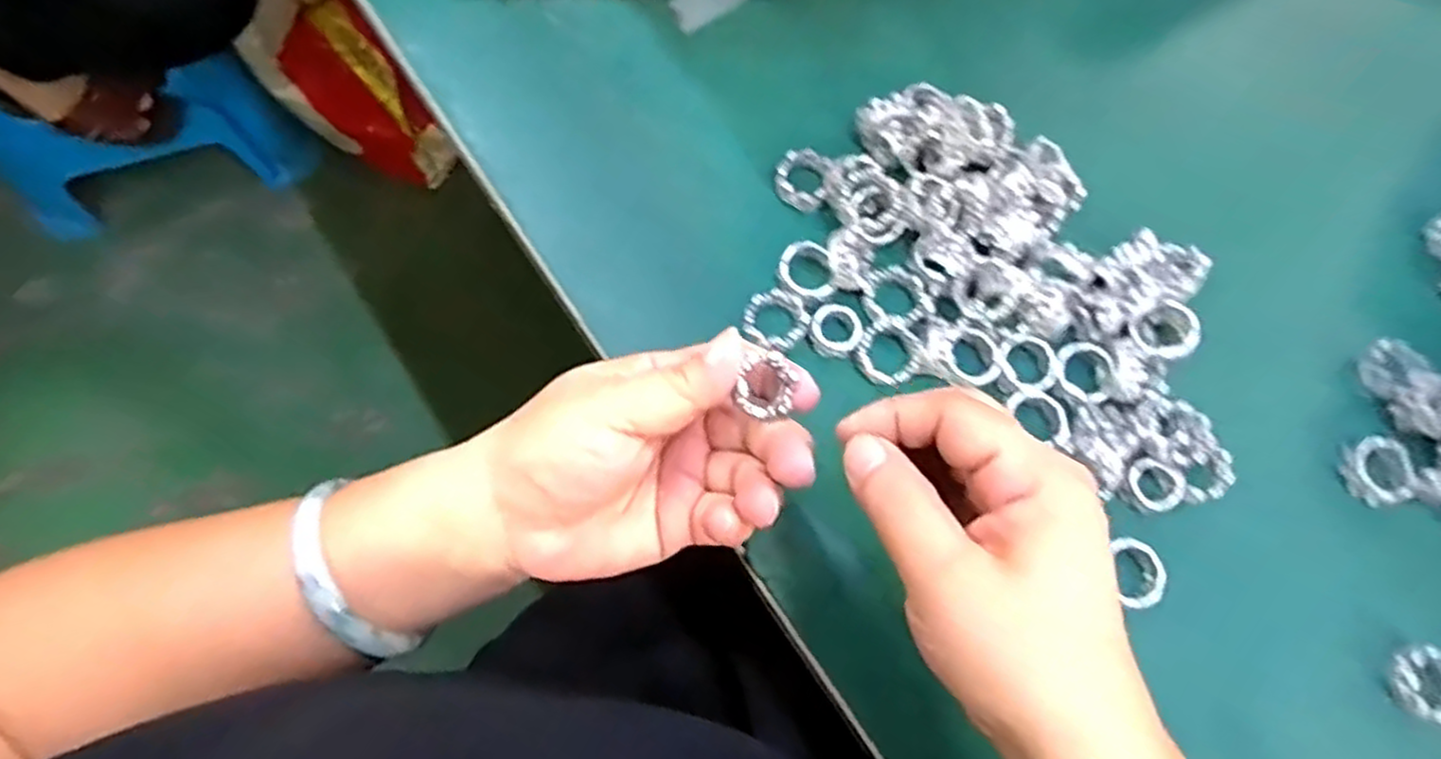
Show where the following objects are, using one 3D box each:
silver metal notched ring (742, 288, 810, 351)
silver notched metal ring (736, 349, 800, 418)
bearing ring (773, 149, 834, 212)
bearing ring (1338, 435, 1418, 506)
[{"bbox_3d":[0.024,-0.027,0.342,0.027,0.005,0.030,34,67,6],"label":"silver metal notched ring"},{"bbox_3d":[0.017,0.001,0.261,0.021,0.005,0.021,2,86,-29],"label":"silver notched metal ring"},{"bbox_3d":[0.041,-0.099,0.368,0.028,0.010,0.030,2,72,-5],"label":"bearing ring"},{"bbox_3d":[0.302,0.042,0.347,0.028,0.011,0.028,2,72,-5],"label":"bearing ring"}]

